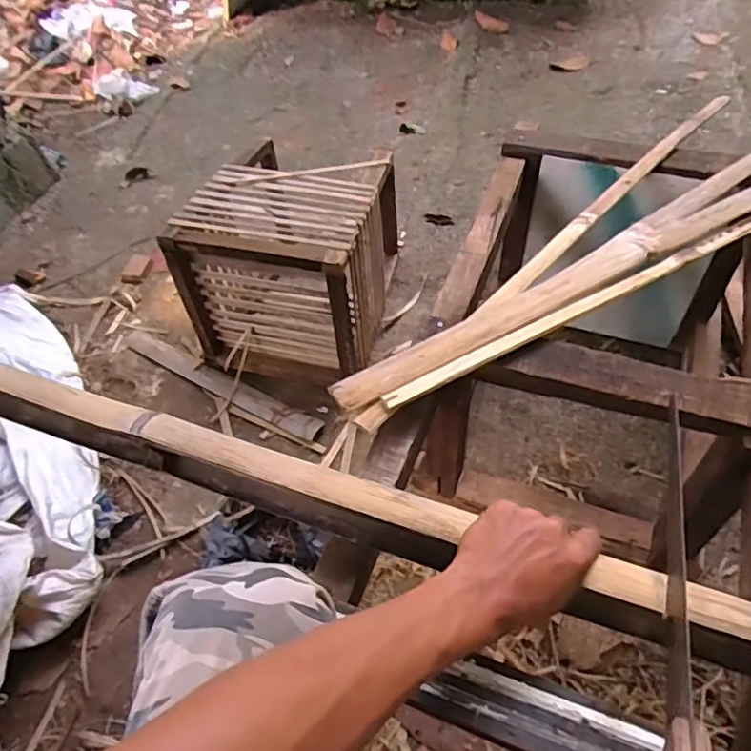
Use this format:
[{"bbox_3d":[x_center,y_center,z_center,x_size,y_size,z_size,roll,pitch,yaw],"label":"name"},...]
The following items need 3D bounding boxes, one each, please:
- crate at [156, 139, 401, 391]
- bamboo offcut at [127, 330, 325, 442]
[{"bbox_3d":[-0.142,-0.224,1.106,0.311,0.300,0.390,10,54,14],"label":"crate"},{"bbox_3d":[-0.299,0.009,1.107,0.483,0.020,0.047,24,58,23],"label":"bamboo offcut"}]

